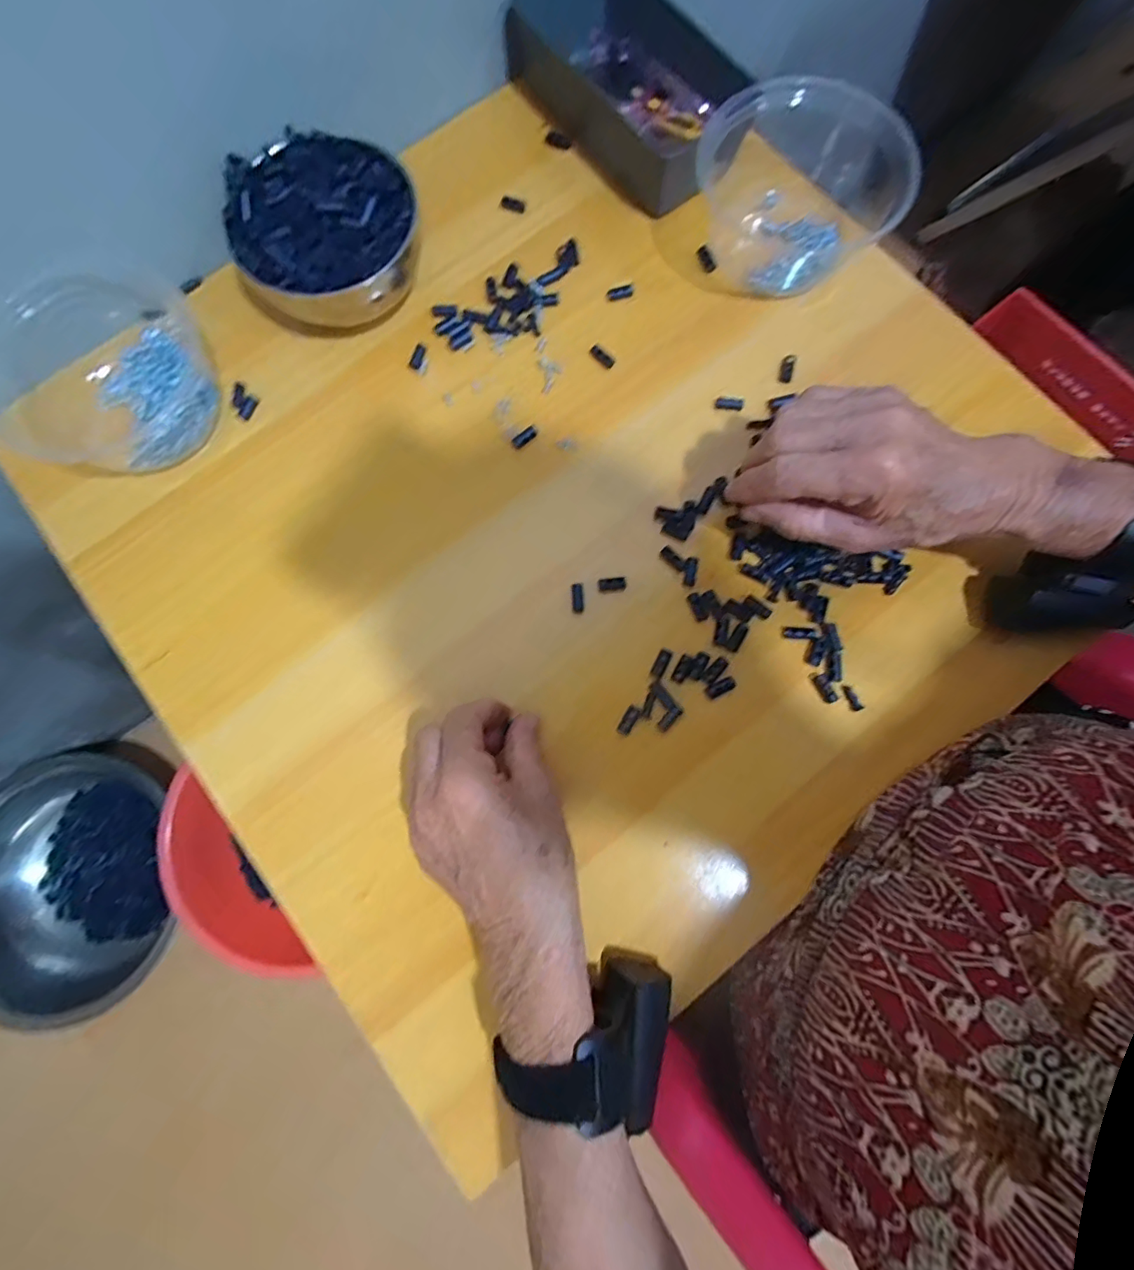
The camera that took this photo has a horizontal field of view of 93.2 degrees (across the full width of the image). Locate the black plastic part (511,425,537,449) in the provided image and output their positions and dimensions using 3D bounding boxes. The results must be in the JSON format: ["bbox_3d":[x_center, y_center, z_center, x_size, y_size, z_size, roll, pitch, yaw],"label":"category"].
[{"bbox_3d":[-0.029,-0.136,0.369,0.019,0.005,0.008,-39,81,-6],"label":"black plastic part"}]

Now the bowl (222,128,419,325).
[{"bbox_3d":[-0.161,-0.270,0.366,0.118,0.062,0.117,0,79,0],"label":"bowl"}]

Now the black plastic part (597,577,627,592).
[{"bbox_3d":[0.029,-0.033,0.348,0.018,0.004,0.009,-5,79,-1],"label":"black plastic part"}]

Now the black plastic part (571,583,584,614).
[{"bbox_3d":[0.007,-0.024,0.347,0.008,0.004,0.019,-1,79,0],"label":"black plastic part"}]

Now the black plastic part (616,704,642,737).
[{"bbox_3d":[0.039,0.053,0.332,0.008,0.004,0.019,32,81,6],"label":"black plastic part"}]

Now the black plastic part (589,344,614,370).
[{"bbox_3d":[0.025,-0.197,0.379,0.020,0.004,0.008,42,82,8],"label":"black plastic part"}]

